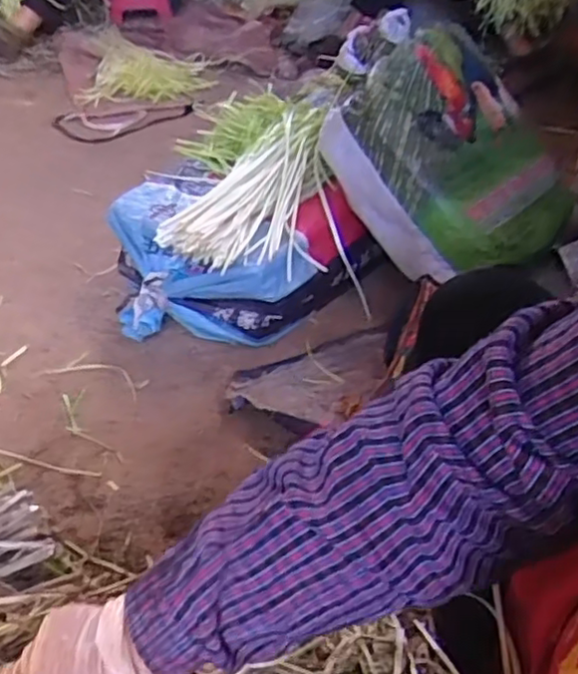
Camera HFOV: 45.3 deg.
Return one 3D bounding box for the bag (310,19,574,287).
[{"bbox_3d":[0.304,-0.324,1.256,0.456,0.158,0.434,-25,82,-34],"label":"bag"}]

